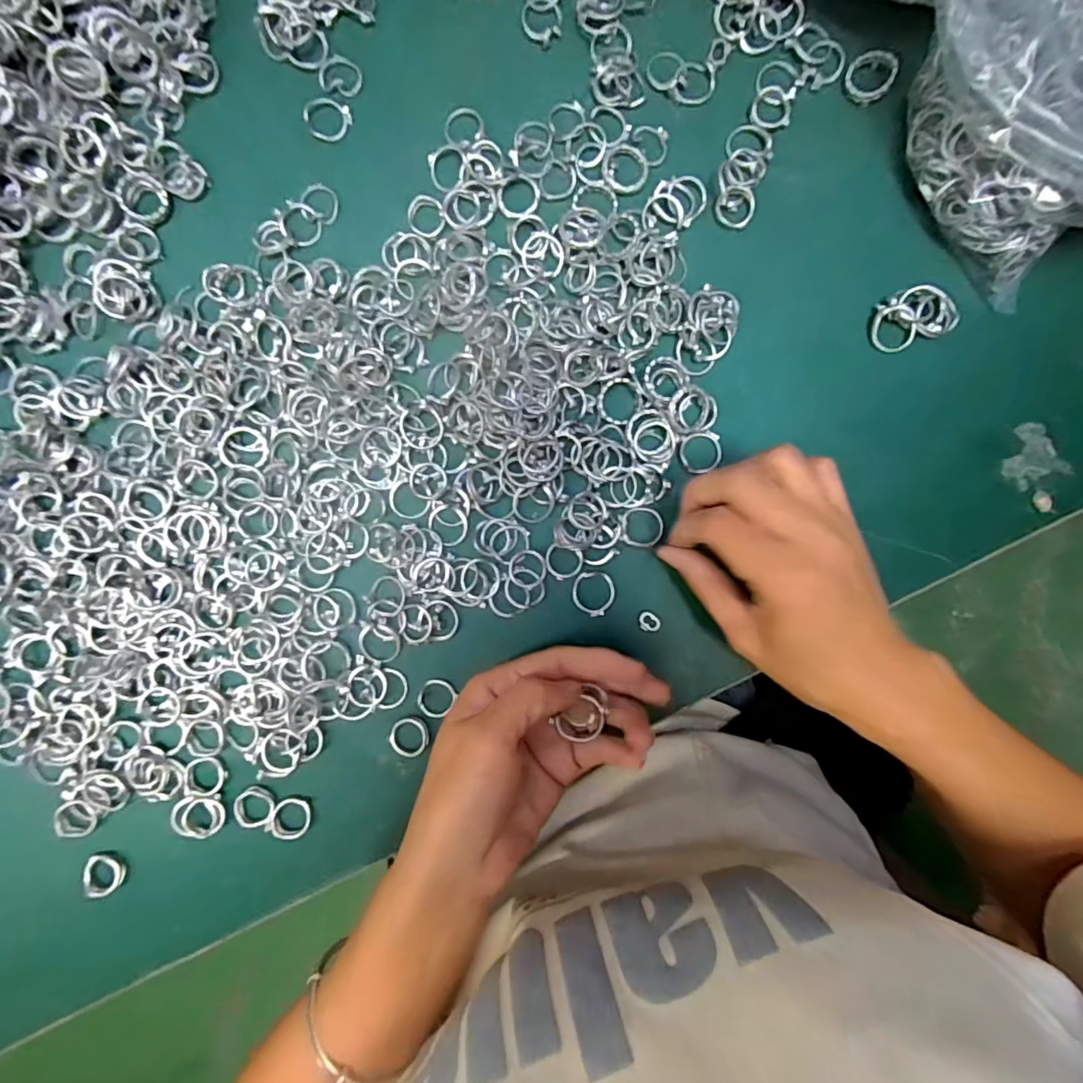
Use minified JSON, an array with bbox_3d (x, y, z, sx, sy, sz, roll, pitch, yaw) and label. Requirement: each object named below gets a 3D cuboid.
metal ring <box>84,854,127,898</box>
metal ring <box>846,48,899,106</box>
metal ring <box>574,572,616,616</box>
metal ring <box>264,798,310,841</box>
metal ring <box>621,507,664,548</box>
[{"bbox_3d":[-0.230,0.176,0.291,0.019,0.007,0.019,0,90,0],"label":"metal ring"},{"bbox_3d":[0.170,-0.241,0.285,0.023,0.004,0.027,4,90,0],"label":"metal ring"},{"bbox_3d":[0.028,0.026,0.289,0.023,0.004,0.021,0,90,0],"label":"metal ring"},{"bbox_3d":[-0.133,0.146,0.292,0.020,0.006,0.019,0,90,0],"label":"metal ring"},{"bbox_3d":[0.052,-0.007,0.287,0.021,0.004,0.021,0,90,0],"label":"metal ring"}]

